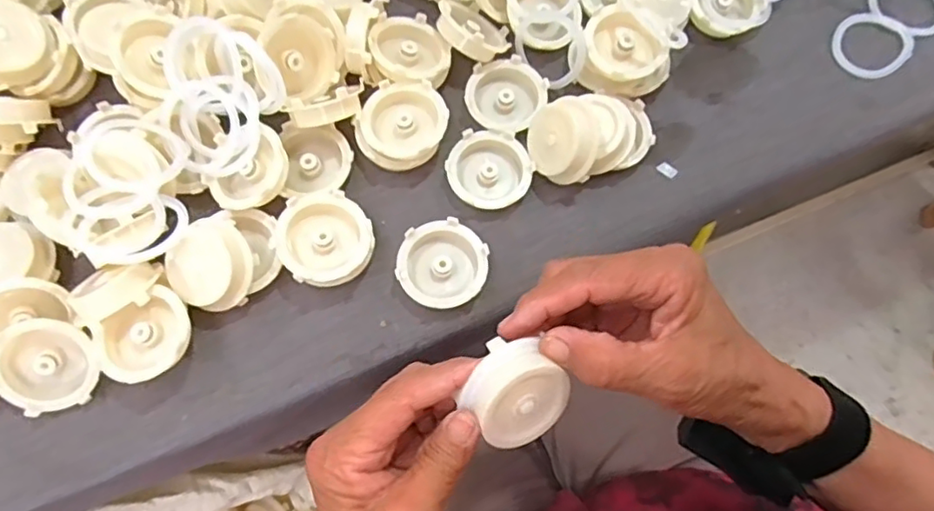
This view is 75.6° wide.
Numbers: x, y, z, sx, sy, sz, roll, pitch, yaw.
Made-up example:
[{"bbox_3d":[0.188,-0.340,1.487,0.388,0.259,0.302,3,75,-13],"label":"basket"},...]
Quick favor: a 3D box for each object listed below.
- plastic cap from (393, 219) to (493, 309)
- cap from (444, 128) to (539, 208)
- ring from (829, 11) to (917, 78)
[{"bbox_3d":[-0.016,0.007,0.404,0.057,0.019,0.057,0,74,-2],"label":"plastic cap"},{"bbox_3d":[0.016,-0.061,0.429,0.057,0.015,0.056,0,74,-2],"label":"cap"},{"bbox_3d":[0.319,-0.168,0.473,0.064,0.010,0.055,-41,79,-12],"label":"ring"}]

